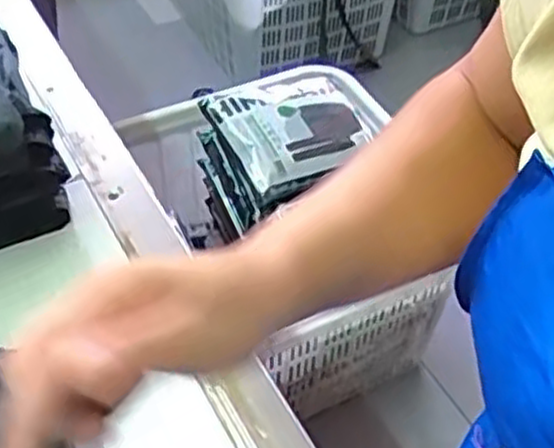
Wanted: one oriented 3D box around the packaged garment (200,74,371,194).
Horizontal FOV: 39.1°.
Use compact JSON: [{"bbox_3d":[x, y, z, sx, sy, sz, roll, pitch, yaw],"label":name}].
[{"bbox_3d":[0.024,-0.201,1.492,0.276,0.040,0.274,-20,50,-20],"label":"packaged garment"}]

